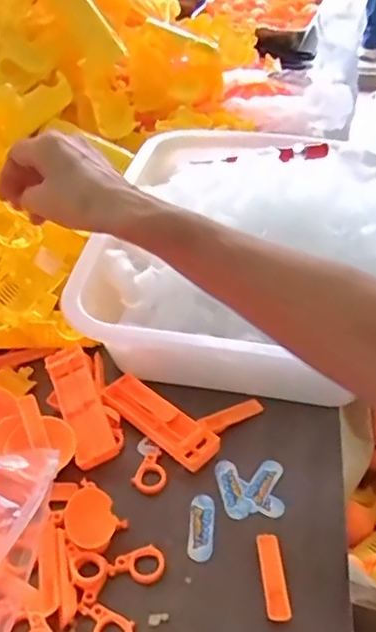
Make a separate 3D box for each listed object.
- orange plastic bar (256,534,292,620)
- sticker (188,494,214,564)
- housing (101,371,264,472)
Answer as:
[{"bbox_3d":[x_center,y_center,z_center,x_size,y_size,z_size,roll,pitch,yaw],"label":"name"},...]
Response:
[{"bbox_3d":[0.057,0.172,0.399,0.014,0.006,0.061,-1,41,-2],"label":"orange plastic bar"},{"bbox_3d":[0.010,0.152,0.434,0.018,0.004,0.050,4,41,4],"label":"sticker"},{"bbox_3d":[-0.006,0.074,0.513,0.110,0.017,0.088,30,49,29],"label":"housing"}]

